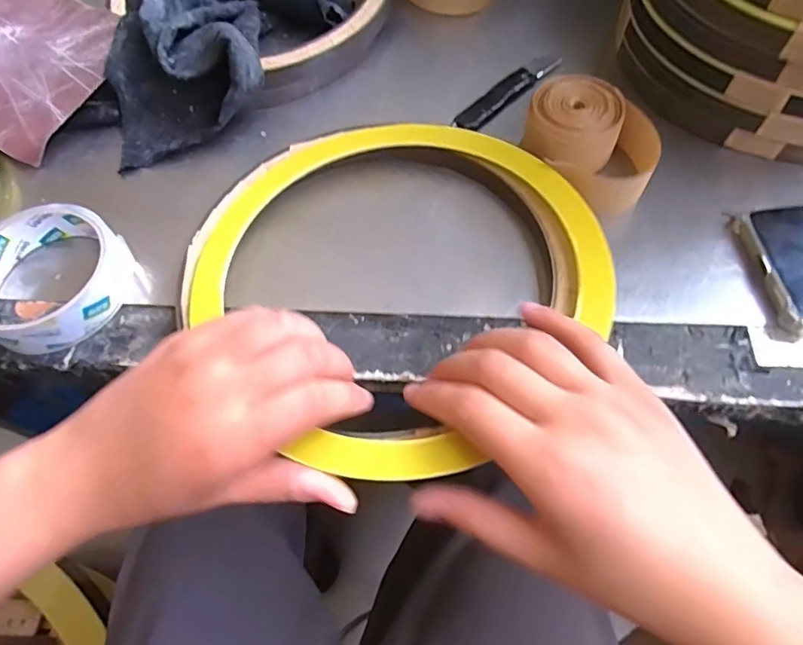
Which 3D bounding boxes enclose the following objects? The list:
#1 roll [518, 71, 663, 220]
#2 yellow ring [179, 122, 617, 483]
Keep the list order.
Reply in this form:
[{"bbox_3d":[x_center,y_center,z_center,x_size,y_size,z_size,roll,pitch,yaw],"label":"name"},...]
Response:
[{"bbox_3d":[0.116,-0.111,0.330,0.059,0.036,0.090,-29,65,-13],"label":"roll"},{"bbox_3d":[-0.006,-0.039,0.299,0.213,0.018,0.226,-1,62,2],"label":"yellow ring"}]

